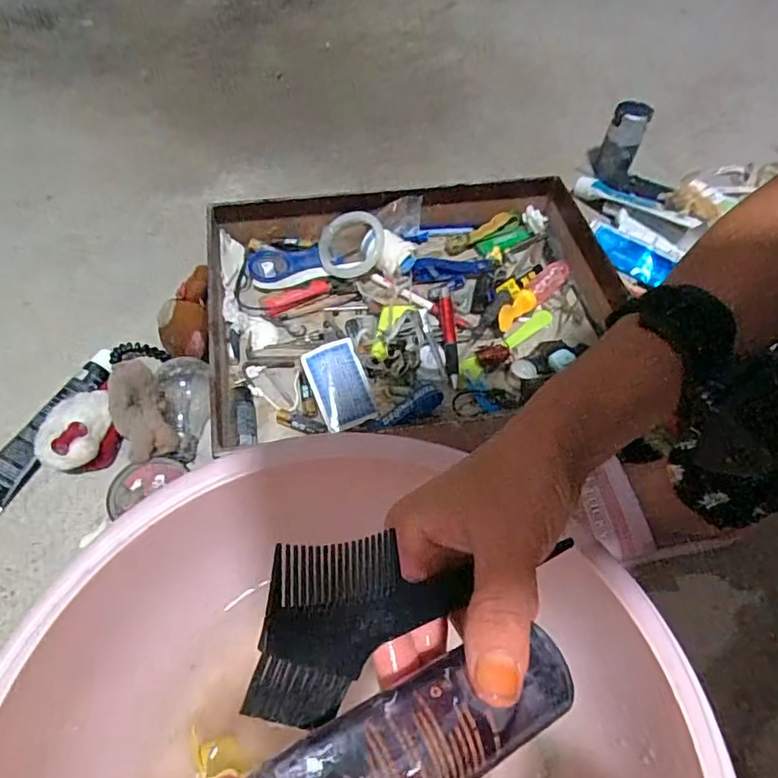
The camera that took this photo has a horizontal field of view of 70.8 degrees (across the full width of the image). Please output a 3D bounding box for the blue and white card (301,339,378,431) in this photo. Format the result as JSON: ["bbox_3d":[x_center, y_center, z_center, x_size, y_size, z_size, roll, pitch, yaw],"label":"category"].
[{"bbox_3d":[-0.048,-0.005,0.542,0.054,0.008,0.083,-20,80,-14],"label":"blue and white card"}]

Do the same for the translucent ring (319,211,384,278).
[{"bbox_3d":[-0.041,-0.162,0.617,0.075,0.019,0.068,-15,99,-5],"label":"translucent ring"}]

